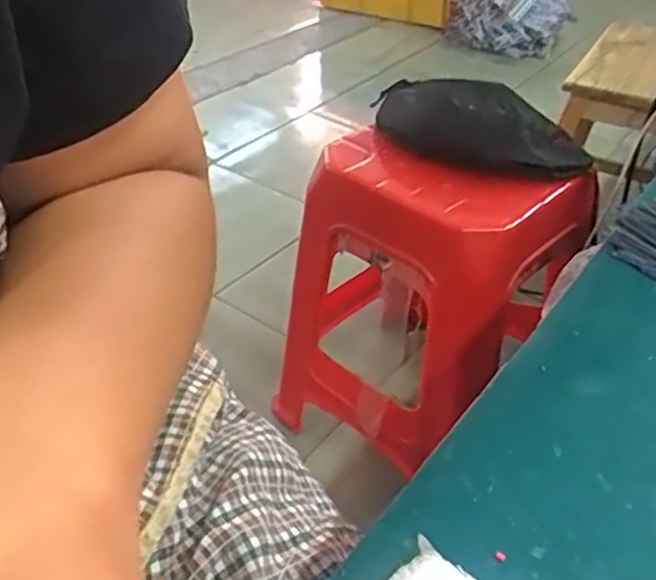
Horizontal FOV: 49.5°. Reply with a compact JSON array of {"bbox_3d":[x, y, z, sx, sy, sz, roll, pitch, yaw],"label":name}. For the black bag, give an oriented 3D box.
[{"bbox_3d":[0.190,-0.212,0.901,0.280,0.071,0.122,17,42,18],"label":"black bag"}]

